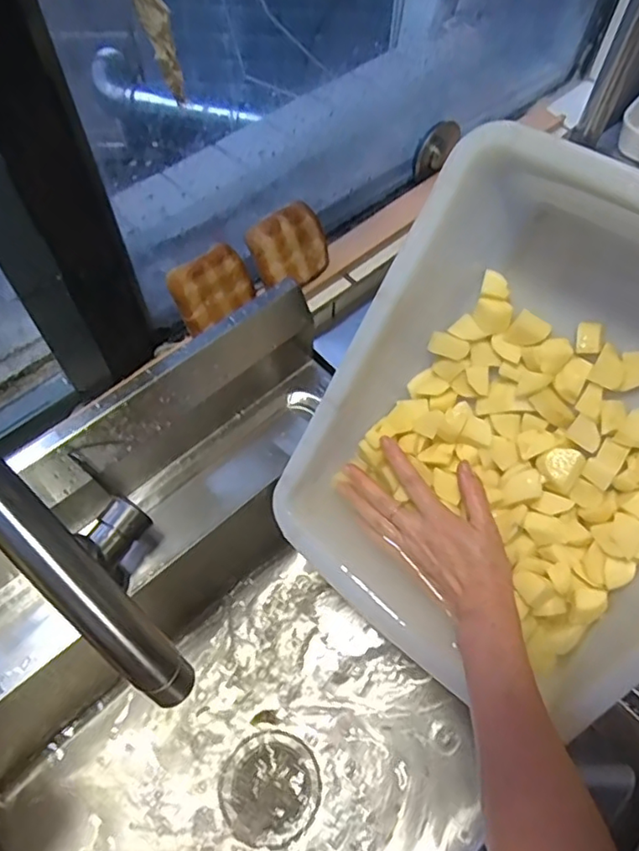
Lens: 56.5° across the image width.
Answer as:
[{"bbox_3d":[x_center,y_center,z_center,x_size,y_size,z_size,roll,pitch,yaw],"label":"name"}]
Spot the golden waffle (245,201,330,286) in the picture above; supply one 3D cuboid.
[{"bbox_3d":[-0.032,-0.197,0.665,0.085,0.084,0.014,-39,40,-21],"label":"golden waffle"}]

